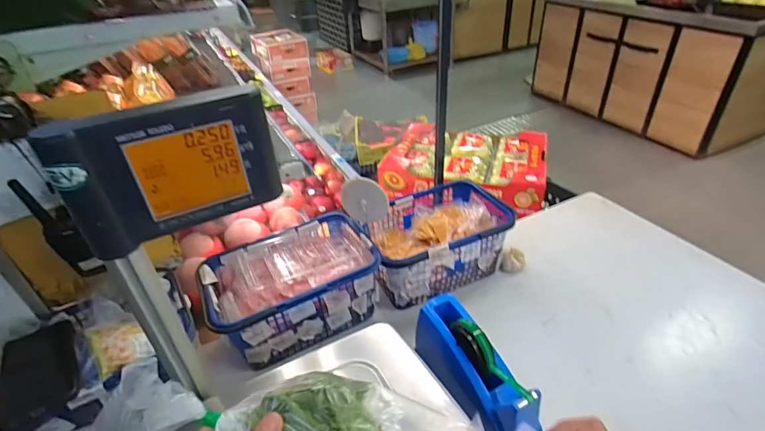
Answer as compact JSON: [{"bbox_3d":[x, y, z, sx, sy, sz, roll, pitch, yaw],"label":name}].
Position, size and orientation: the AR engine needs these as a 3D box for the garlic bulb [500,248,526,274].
[{"bbox_3d":[0.262,0.091,0.835,0.041,0.033,0.044,14,39,24],"label":"garlic bulb"}]

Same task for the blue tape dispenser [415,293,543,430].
[{"bbox_3d":[0.123,0.207,0.592,0.070,0.097,0.225,-19,38,-21],"label":"blue tape dispenser"}]

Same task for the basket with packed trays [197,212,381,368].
[{"bbox_3d":[-0.150,0.122,0.717,0.266,0.118,0.183,-18,38,-20],"label":"basket with packed trays"}]

